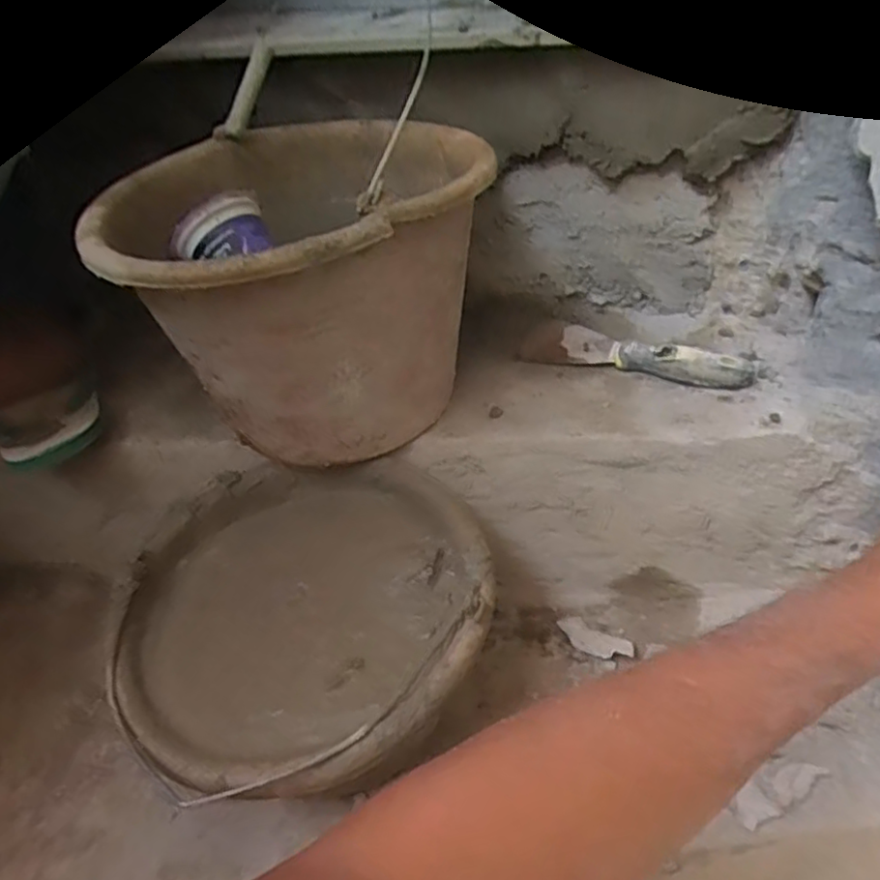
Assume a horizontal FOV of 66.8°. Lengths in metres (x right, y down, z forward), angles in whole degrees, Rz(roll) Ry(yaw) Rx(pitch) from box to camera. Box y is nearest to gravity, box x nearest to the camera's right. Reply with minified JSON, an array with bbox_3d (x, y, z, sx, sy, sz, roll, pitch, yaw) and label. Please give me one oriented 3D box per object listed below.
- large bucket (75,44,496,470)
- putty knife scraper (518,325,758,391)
[{"bbox_3d":[-0.100,-0.109,0.525,0.255,0.225,0.257,-3,37,2],"label":"large bucket"},{"bbox_3d":[0.167,-0.078,0.583,0.197,0.026,0.053,14,41,23],"label":"putty knife scraper"}]

